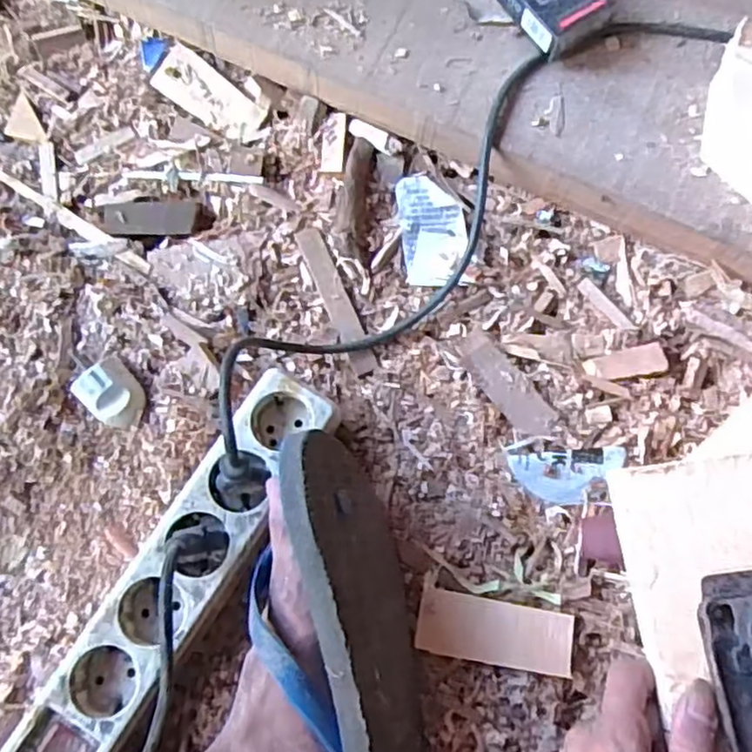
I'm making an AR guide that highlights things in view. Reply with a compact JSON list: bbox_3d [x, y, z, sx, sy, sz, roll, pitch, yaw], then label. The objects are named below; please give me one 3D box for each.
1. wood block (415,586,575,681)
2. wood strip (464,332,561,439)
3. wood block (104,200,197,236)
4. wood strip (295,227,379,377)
[{"bbox_3d":[0.073,0.157,0.417,0.093,0.009,0.037,10,76,2],"label":"wood block"},{"bbox_3d":[0.090,0.007,0.468,0.030,0.004,0.082,-38,83,-15],"label":"wood strip"},{"bbox_3d":[-0.166,-0.117,0.503,0.065,0.009,0.025,-2,76,-1],"label":"wood block"},{"bbox_3d":[-0.029,-0.055,0.492,0.018,0.005,0.114,-23,77,-6],"label":"wood strip"}]

